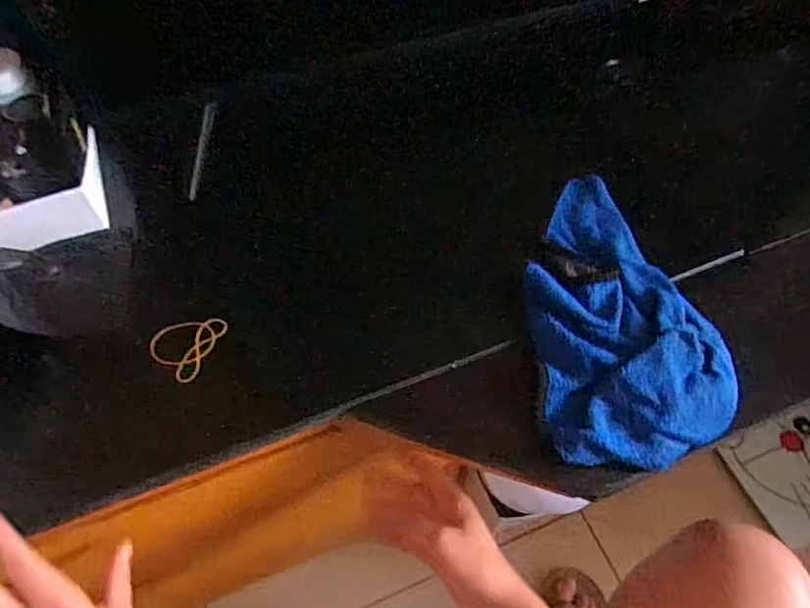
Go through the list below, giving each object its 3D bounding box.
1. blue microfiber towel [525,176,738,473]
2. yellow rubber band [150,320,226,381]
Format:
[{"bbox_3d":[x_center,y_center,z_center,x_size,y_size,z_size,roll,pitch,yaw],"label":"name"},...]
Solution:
[{"bbox_3d":[0.172,-0.005,0.463,0.141,0.024,0.267,-1,58,-1],"label":"blue microfiber towel"},{"bbox_3d":[-0.180,0.031,0.462,0.055,0.008,0.061,17,59,18],"label":"yellow rubber band"}]

